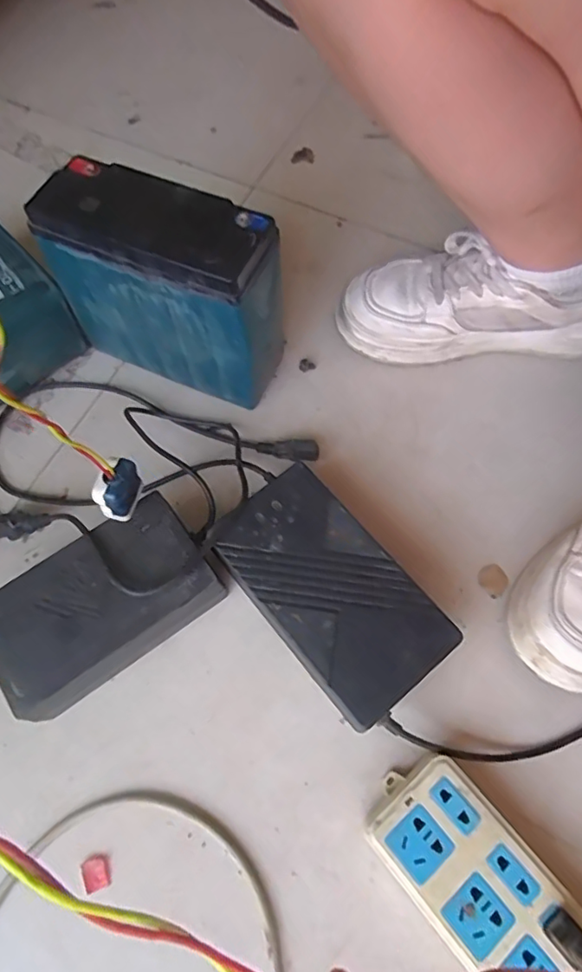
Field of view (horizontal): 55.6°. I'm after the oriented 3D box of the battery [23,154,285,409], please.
[{"bbox_3d":[-0.100,-0.160,0.471,0.180,0.168,0.074,21,69,10],"label":"battery"}]

